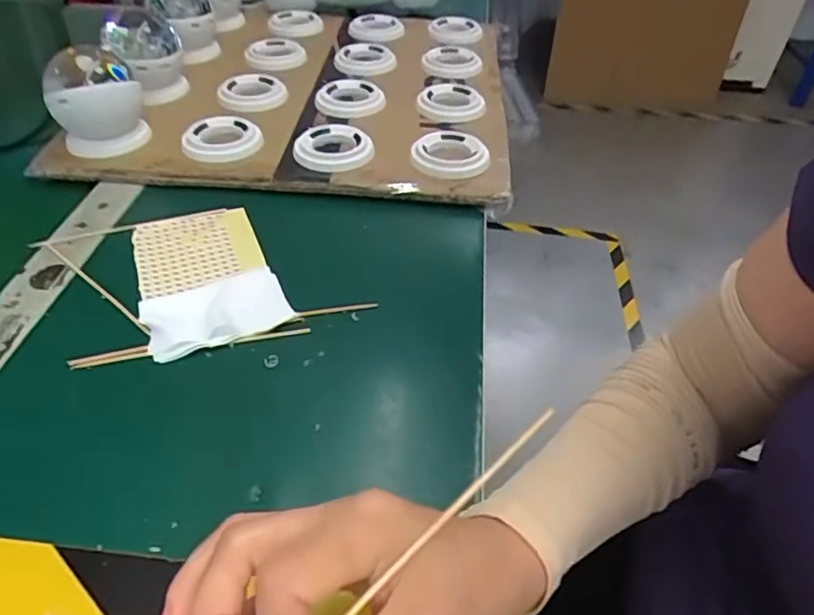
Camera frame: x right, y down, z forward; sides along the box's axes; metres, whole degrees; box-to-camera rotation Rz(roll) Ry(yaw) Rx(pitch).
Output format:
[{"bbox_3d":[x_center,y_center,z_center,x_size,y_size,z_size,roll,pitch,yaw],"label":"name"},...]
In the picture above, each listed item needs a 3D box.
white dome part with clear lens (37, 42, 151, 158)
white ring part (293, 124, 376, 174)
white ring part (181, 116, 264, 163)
[{"bbox_3d":[-0.280,-0.196,0.547,0.072,0.078,0.085,-5,44,-9],"label":"white dome part with clear lens"},{"bbox_3d":[-0.064,-0.143,0.545,0.069,0.017,0.070,2,44,-2],"label":"white ring part"},{"bbox_3d":[-0.172,-0.156,0.557,0.068,0.014,0.068,2,44,-2],"label":"white ring part"}]

